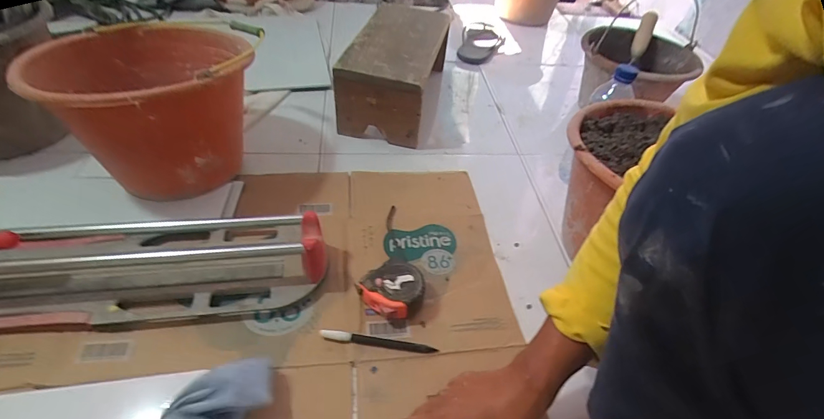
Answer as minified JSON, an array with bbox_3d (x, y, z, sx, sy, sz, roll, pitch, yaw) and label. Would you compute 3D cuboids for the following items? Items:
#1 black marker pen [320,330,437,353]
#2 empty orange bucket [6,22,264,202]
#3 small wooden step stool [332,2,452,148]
[{"bbox_3d":[-0.042,0.168,0.494,0.147,0.009,0.013,8,46,0],"label":"black marker pen"},{"bbox_3d":[-0.383,-0.156,0.614,0.249,0.213,0.287,0,47,-8],"label":"empty orange bucket"},{"bbox_3d":[-0.029,-0.303,0.848,0.165,0.147,0.352,14,46,6],"label":"small wooden step stool"}]

